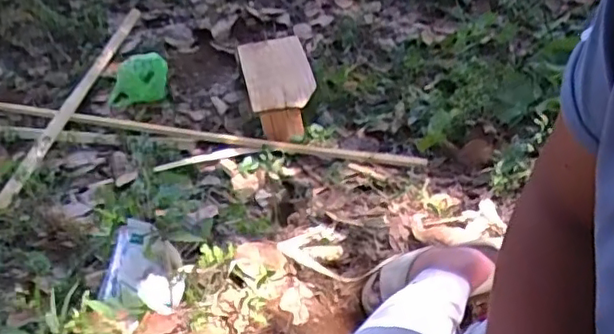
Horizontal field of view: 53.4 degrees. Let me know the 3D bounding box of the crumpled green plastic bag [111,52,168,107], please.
[{"bbox_3d":[-0.524,-0.277,1.908,0.160,0.112,0.141,3,48,5],"label":"crumpled green plastic bag"}]

